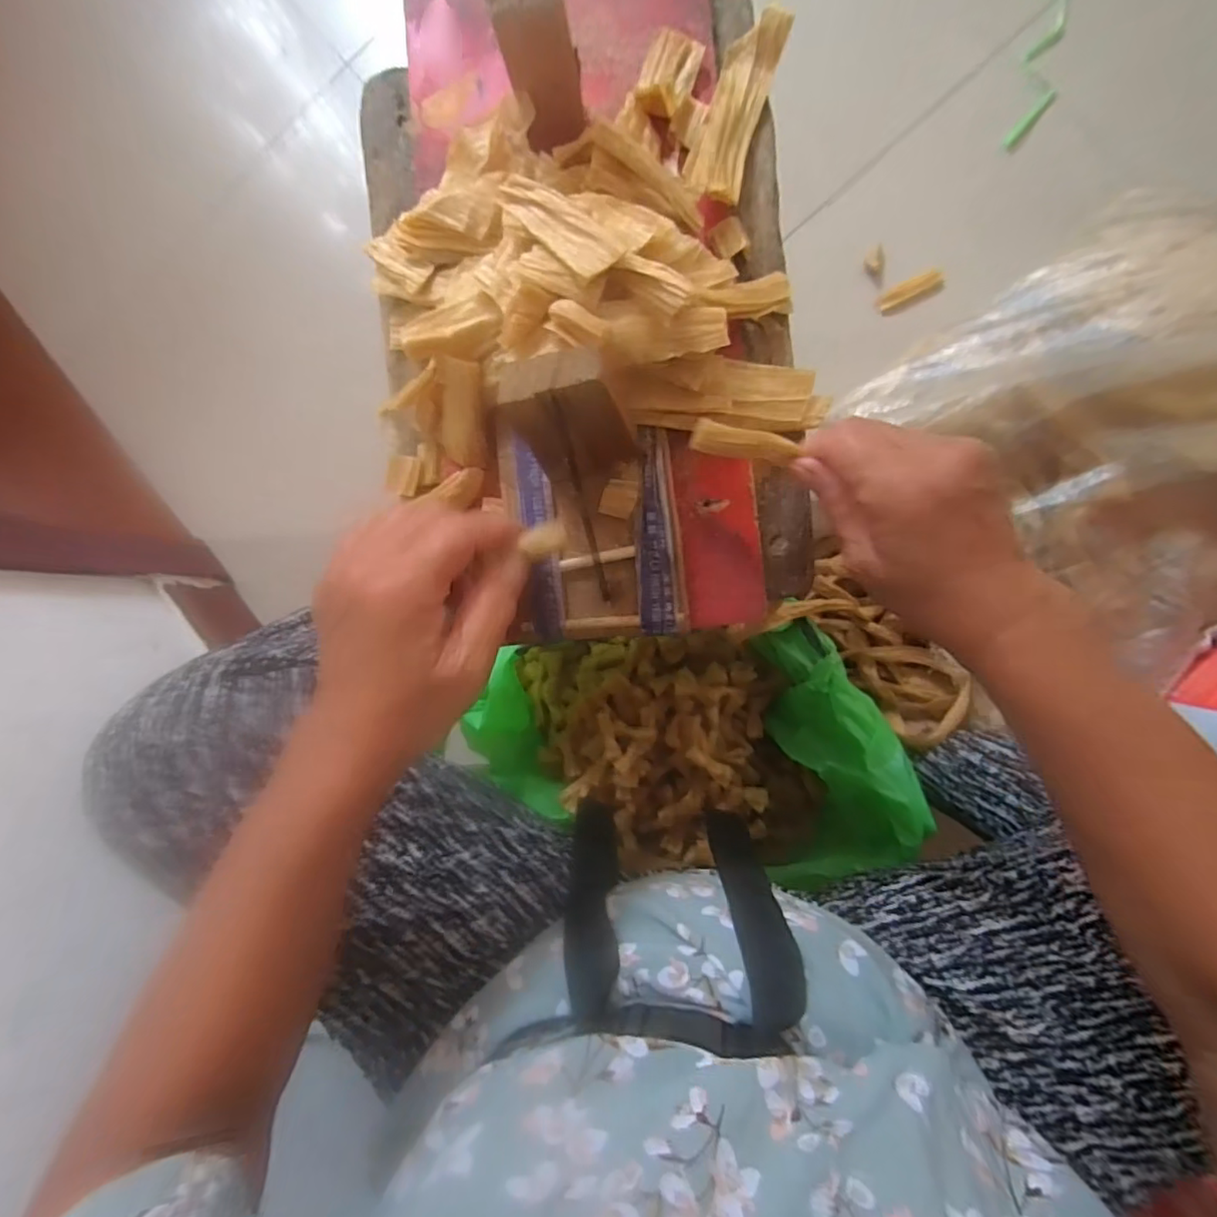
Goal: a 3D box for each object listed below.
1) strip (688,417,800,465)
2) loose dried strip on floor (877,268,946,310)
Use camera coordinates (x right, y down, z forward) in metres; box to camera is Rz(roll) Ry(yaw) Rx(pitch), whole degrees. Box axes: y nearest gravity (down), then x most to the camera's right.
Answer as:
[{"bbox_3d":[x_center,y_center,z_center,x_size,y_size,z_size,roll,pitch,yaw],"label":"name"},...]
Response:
[{"bbox_3d":[0.064,-0.076,0.273,0.049,0.004,0.014,12,127,-1],"label":"strip"},{"bbox_3d":[0.362,-0.381,0.705,0.070,0.009,0.023,-18,88,29],"label":"loose dried strip on floor"}]

